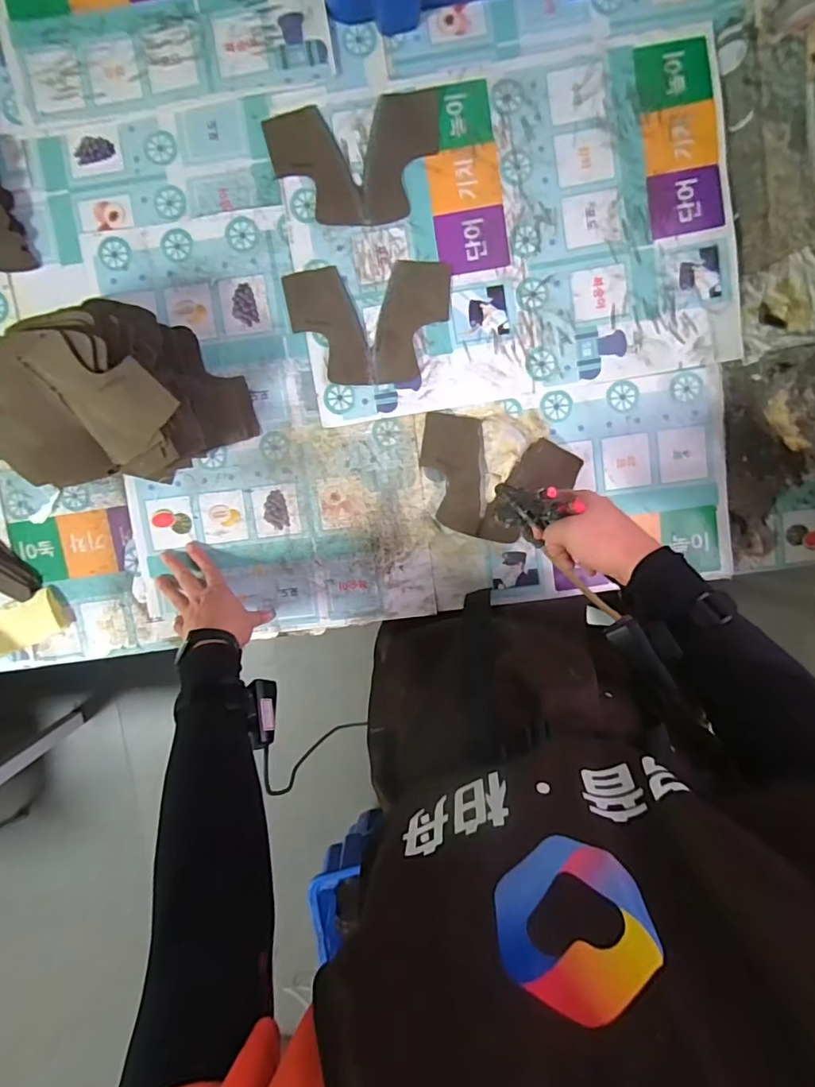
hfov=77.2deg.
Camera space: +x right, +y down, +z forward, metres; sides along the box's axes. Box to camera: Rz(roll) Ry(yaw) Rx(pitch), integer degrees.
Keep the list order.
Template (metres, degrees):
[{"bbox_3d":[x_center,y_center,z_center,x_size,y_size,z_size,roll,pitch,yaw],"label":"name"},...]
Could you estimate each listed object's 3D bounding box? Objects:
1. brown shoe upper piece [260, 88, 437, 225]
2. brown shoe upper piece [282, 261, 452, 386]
[{"bbox_3d":[-0.061,-0.445,0.598,0.198,0.004,0.134,-5,95,5],"label":"brown shoe upper piece"},{"bbox_3d":[-0.046,-0.264,0.616,0.193,0.008,0.136,-3,96,5],"label":"brown shoe upper piece"}]

